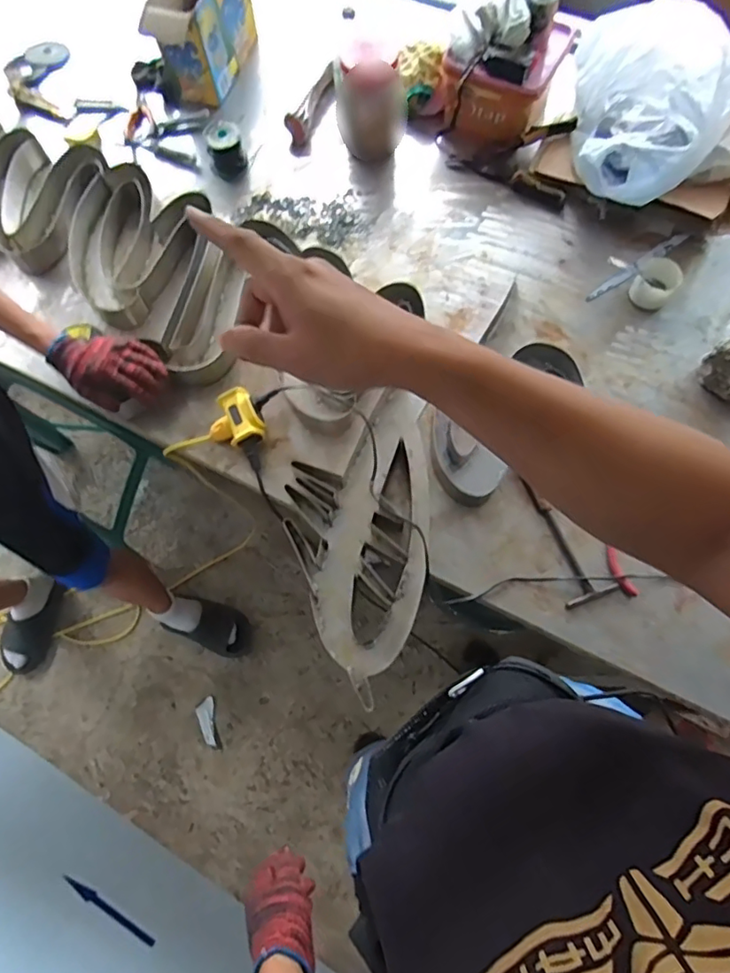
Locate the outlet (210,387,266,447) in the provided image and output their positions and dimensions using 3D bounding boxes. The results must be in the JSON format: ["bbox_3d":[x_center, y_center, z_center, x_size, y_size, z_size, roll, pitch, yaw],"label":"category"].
[{"bbox_3d":[-0.202,-0.102,0.866,0.081,0.063,0.076,-19,72,-4],"label":"outlet"}]

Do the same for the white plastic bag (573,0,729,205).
[{"bbox_3d":[0.510,-0.627,0.917,0.292,0.162,0.300,3,72,3],"label":"white plastic bag"}]

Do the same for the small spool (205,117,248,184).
[{"bbox_3d":[-0.263,-0.637,1.049,0.068,0.083,0.069,-1,72,2],"label":"small spool"}]

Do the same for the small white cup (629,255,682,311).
[{"bbox_3d":[0.483,-0.339,0.926,0.065,0.047,0.064,-1,72,2],"label":"small white cup"}]

